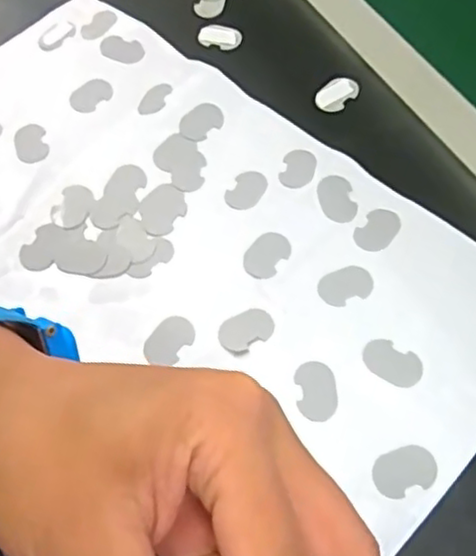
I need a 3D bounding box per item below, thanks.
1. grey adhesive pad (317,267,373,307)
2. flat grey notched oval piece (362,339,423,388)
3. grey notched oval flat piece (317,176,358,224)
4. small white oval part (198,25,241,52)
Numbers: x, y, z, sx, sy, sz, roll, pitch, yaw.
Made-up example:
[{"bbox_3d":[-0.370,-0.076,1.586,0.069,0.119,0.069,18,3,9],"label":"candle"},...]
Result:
[{"bbox_3d":[0.056,0.003,0.353,0.028,0.004,0.020,-17,60,-8],"label":"grey adhesive pad"},{"bbox_3d":[0.075,0.041,0.328,0.029,0.004,0.018,33,65,19],"label":"flat grey notched oval piece"},{"bbox_3d":[0.056,-0.044,0.381,0.020,0.004,0.029,-10,73,-2],"label":"grey notched oval flat piece"},{"bbox_3d":[-0.013,-0.164,0.459,0.030,0.005,0.018,20,61,13],"label":"small white oval part"}]

